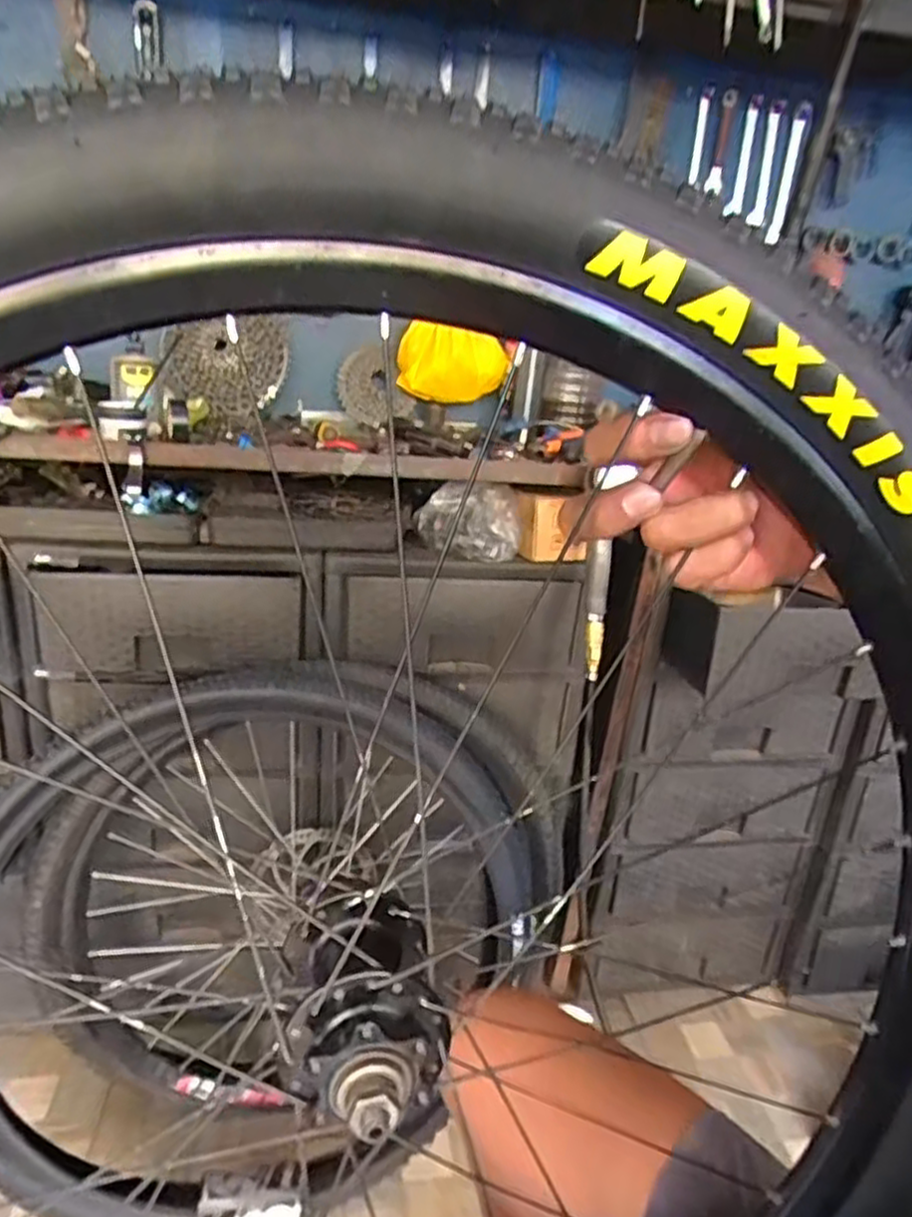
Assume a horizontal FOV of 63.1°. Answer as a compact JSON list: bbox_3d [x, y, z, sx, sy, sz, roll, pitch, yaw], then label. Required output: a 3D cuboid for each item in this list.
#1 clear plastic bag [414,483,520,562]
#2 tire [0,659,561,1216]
[{"bbox_3d":[0.017,-0.118,0.974,0.139,0.090,0.069,5,20,-3],"label":"clear plastic bag"},{"bbox_3d":[-0.241,0.372,0.890,0.592,0.727,0.091,42,-11,-13],"label":"tire"}]

